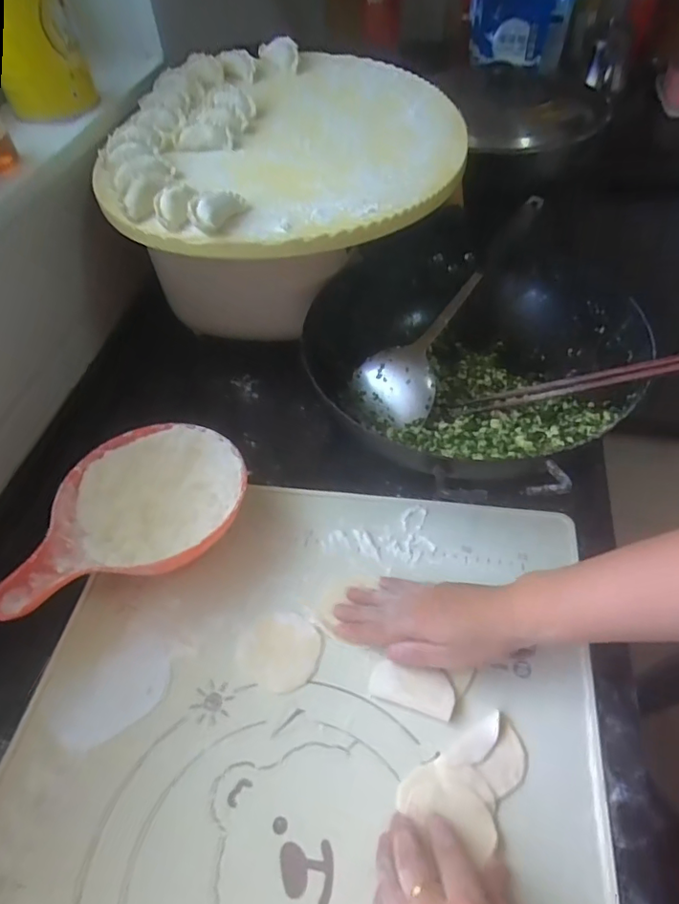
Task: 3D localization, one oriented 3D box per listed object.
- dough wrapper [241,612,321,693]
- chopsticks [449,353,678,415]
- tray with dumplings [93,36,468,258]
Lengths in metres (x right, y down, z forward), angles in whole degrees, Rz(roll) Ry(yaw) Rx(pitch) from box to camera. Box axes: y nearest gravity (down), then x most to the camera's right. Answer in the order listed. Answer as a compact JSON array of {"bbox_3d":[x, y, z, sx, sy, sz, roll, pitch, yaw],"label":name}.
[{"bbox_3d":[-0.049,0.164,0.461,0.064,0.004,0.061,-3,51,3],"label":"dough wrapper"},{"bbox_3d":[0.209,-0.061,0.531,0.211,0.011,0.017,-11,45,34],"label":"chopsticks"},{"bbox_3d":[-0.052,-0.346,0.597,0.373,0.042,0.407,5,52,10],"label":"tray with dumplings"}]

